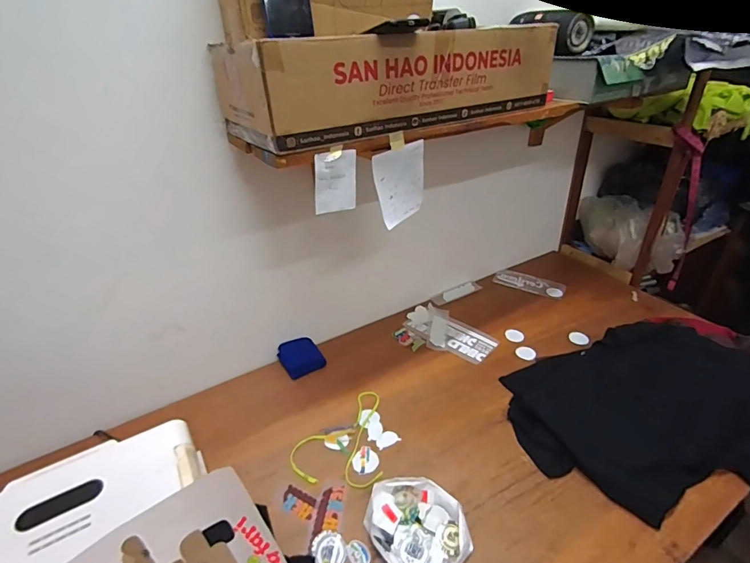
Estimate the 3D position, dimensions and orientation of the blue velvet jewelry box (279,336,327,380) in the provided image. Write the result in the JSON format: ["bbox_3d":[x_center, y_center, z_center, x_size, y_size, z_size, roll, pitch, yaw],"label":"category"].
[{"bbox_3d":[-0.210,0.213,1.178,0.108,0.037,0.121,-21,37,-28],"label":"blue velvet jewelry box"}]

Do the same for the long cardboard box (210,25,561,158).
[{"bbox_3d":[0.032,-0.412,0.833,0.620,0.146,0.273,-21,36,-25],"label":"long cardboard box"}]

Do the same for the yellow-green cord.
[{"bbox_3d":[-0.089,0.363,0.977,0.201,0.004,0.261,-2,32,0],"label":"yellow-green cord"}]

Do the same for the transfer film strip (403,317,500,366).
[{"bbox_3d":[0.232,0.160,1.279,0.271,0.008,0.133,22,40,34],"label":"transfer film strip"}]

